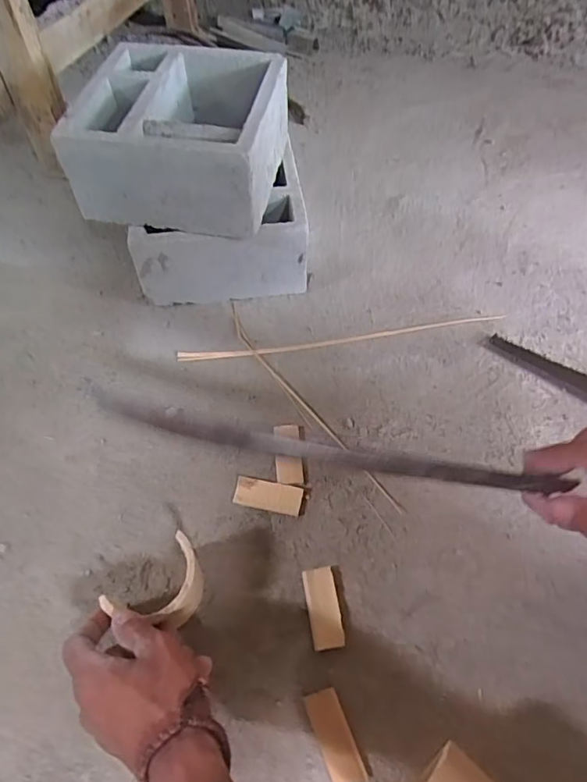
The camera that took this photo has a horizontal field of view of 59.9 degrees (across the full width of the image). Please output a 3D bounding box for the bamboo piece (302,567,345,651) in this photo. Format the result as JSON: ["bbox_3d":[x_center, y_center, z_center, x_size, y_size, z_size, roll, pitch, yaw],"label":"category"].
[{"bbox_3d":[0.026,0.186,0.438,0.027,0.005,0.063,-8,57,-5],"label":"bamboo piece"}]

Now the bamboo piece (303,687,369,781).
[{"bbox_3d":[0.031,0.263,0.388,0.025,0.005,0.064,-18,59,-11],"label":"bamboo piece"}]

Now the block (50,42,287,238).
[{"bbox_3d":[-0.119,-0.284,0.563,0.201,0.095,0.199,9,56,7],"label":"block"}]

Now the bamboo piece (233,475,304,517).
[{"bbox_3d":[-0.024,0.101,0.495,0.065,0.005,0.028,10,57,7],"label":"bamboo piece"}]

